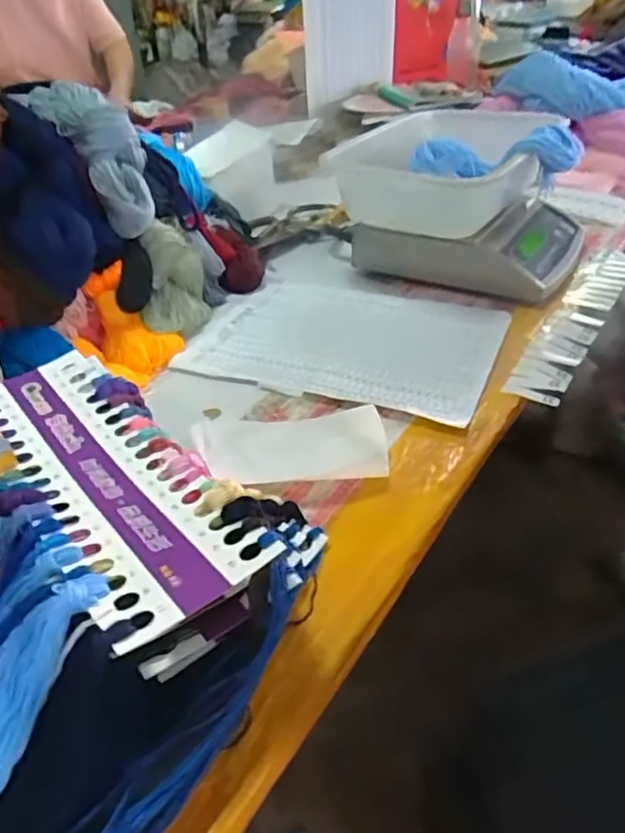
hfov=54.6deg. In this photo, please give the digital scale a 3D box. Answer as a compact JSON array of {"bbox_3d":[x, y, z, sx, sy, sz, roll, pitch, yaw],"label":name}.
[{"bbox_3d":[0.184,-0.258,0.719,0.265,0.135,0.283,14,42,21],"label":"digital scale"}]

